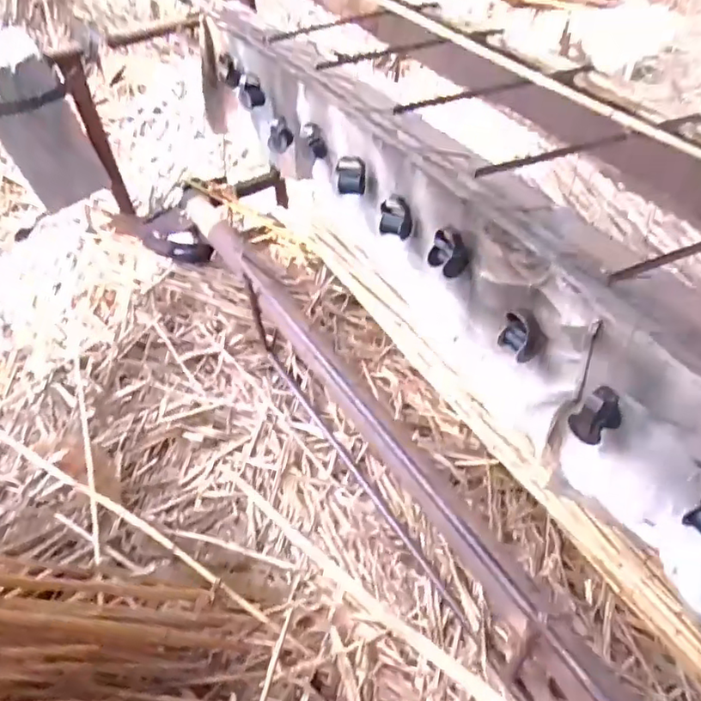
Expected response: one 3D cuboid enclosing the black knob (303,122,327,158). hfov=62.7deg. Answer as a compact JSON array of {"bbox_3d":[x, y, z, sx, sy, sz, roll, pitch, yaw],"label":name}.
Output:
[{"bbox_3d":[-0.074,-0.440,1.207,0.032,0.072,0.034,-25,19,9],"label":"black knob"}]

